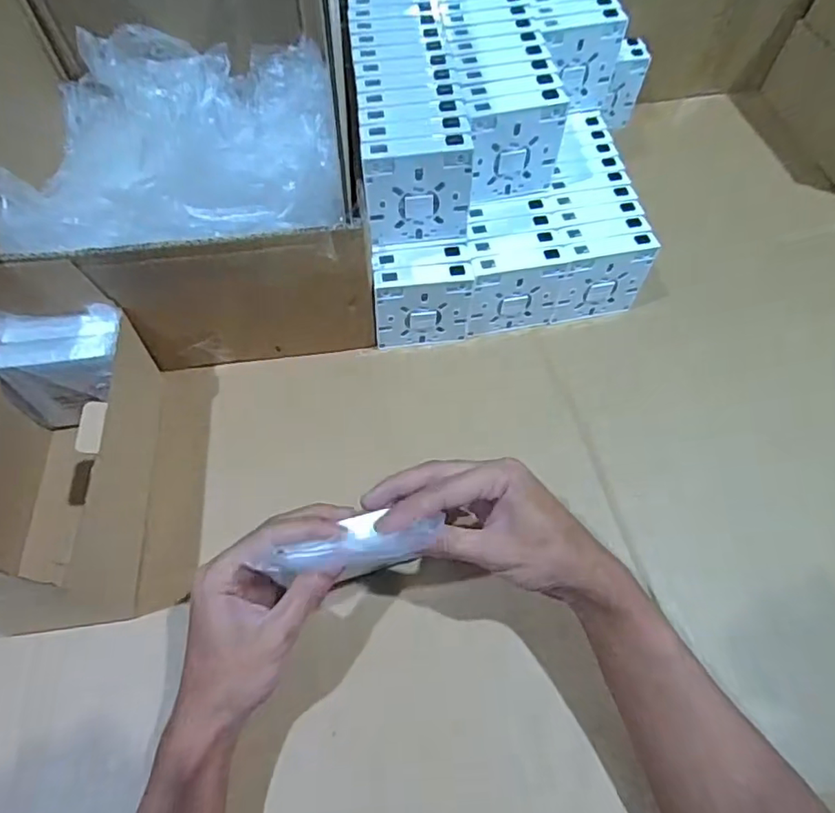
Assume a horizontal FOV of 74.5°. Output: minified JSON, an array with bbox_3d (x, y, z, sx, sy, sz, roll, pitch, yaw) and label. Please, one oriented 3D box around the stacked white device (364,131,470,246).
[{"bbox_3d":[0.001,-0.172,0.451,0.082,0.091,0.019,-9,57,-3],"label":"stacked white device"}]

